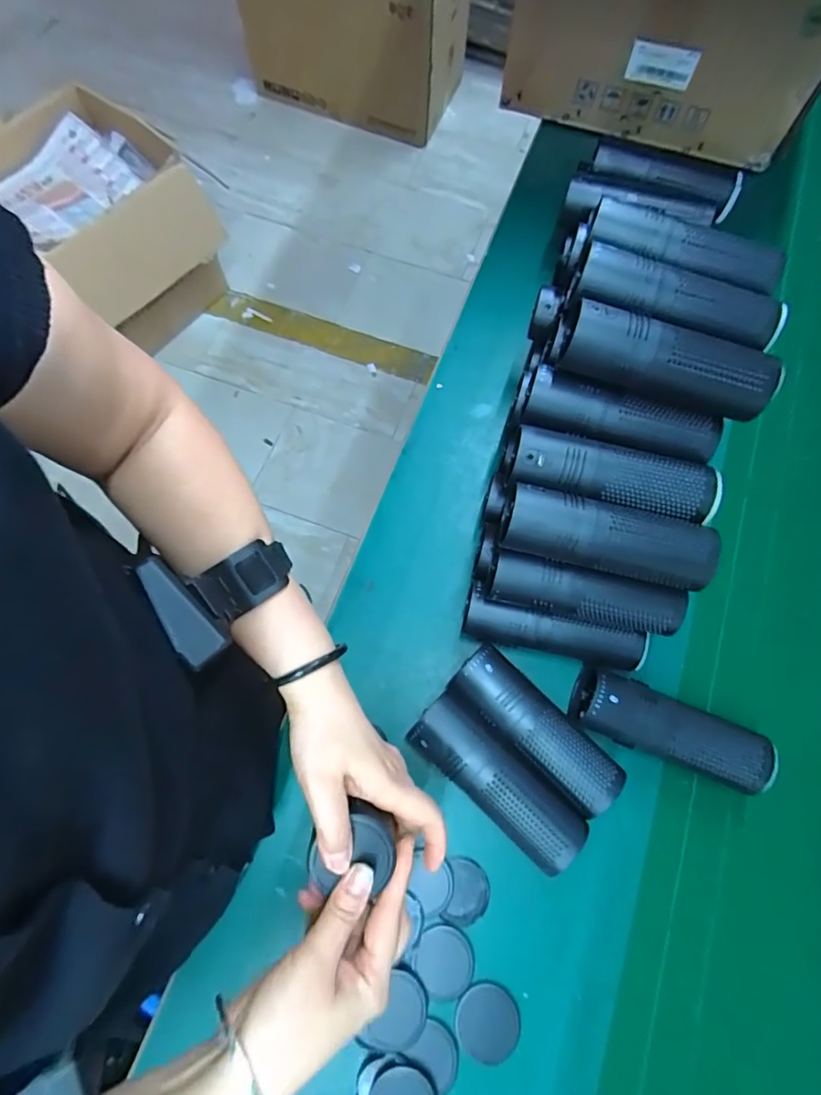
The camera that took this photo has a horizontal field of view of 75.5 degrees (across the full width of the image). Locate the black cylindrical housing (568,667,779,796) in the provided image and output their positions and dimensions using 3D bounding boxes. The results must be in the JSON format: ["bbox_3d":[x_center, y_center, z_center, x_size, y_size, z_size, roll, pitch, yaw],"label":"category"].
[{"bbox_3d":[0.232,0.165,0.480,0.172,0.058,0.055,21,72,5],"label":"black cylindrical housing"}]

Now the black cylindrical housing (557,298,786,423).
[{"bbox_3d":[0.207,-0.150,0.425,0.170,0.046,0.046,16,71,4],"label":"black cylindrical housing"}]

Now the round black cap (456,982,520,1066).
[{"bbox_3d":[0.062,0.381,0.425,0.050,0.006,0.049,1,71,-1],"label":"round black cap"}]

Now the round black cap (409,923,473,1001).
[{"bbox_3d":[0.029,0.340,0.434,0.047,0.005,0.052,-32,75,-12],"label":"round black cap"}]

